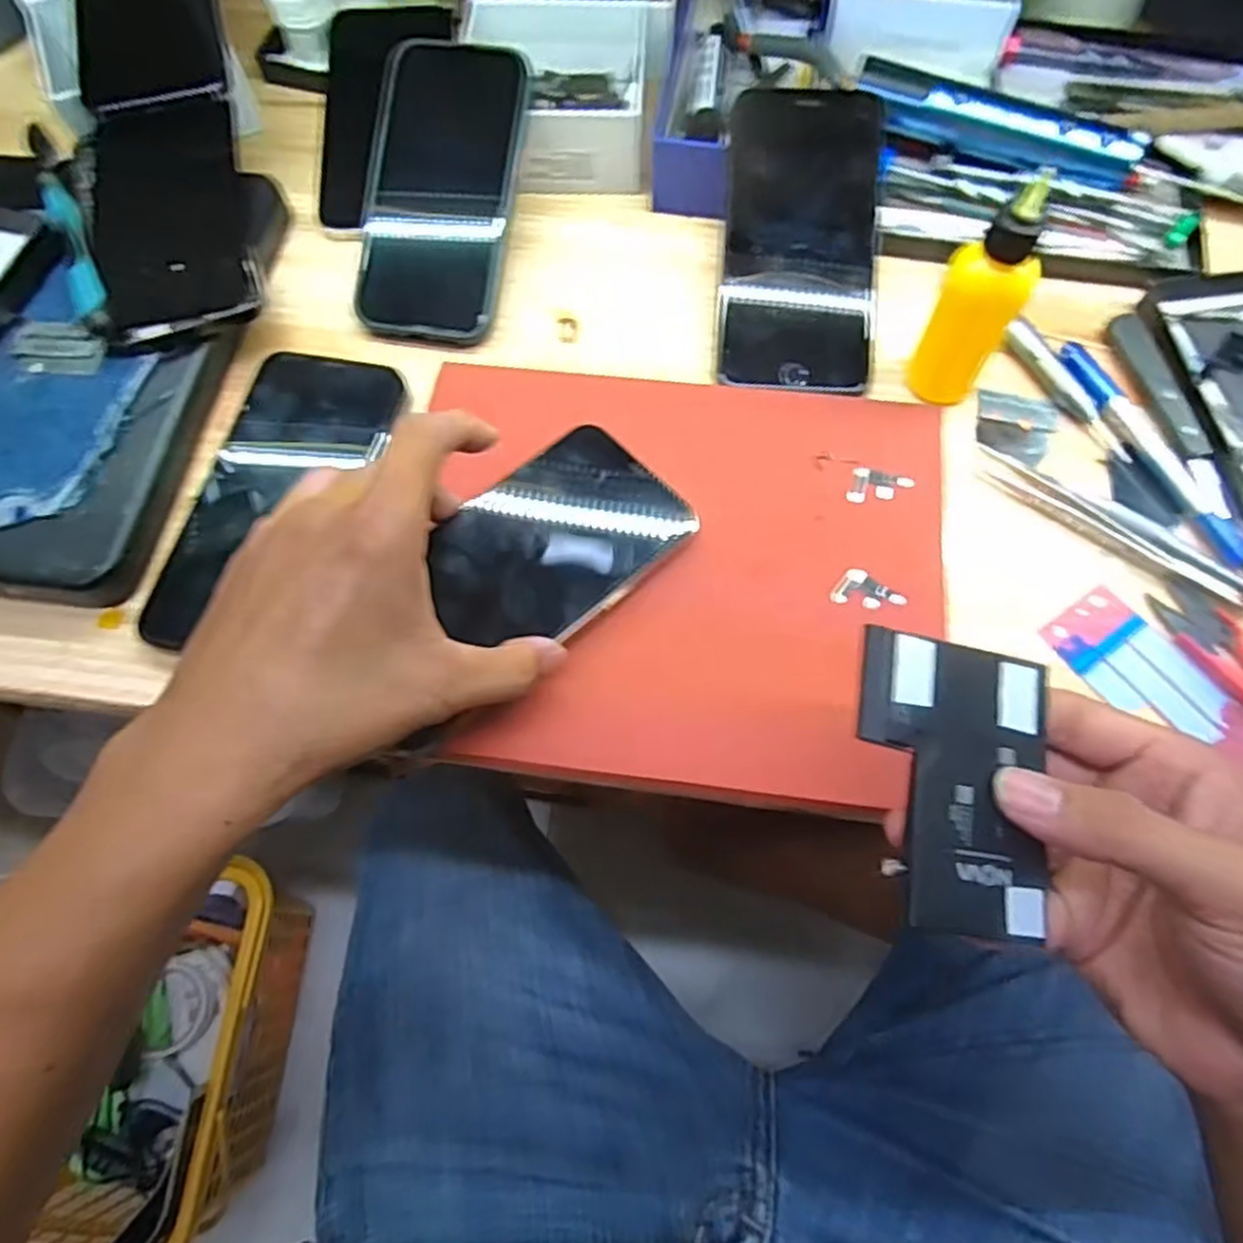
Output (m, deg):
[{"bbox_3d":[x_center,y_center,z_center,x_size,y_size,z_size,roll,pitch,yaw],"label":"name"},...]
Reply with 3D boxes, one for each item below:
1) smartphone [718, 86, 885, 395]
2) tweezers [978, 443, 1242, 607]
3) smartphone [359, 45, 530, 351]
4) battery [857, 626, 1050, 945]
[{"bbox_3d":[0.091,-0.194,0.376,0.076,0.010,0.157,4,87,3],"label":"smartphone"},{"bbox_3d":[0.222,-0.046,0.339,0.124,0.009,0.019,34,73,13],"label":"tweezers"},{"bbox_3d":[-0.092,-0.220,0.382,0.075,0.011,0.145,8,94,-1],"label":"smartphone"},{"bbox_3d":[0.103,0.050,0.232,0.062,0.004,0.088,11,76,-9],"label":"battery"}]

